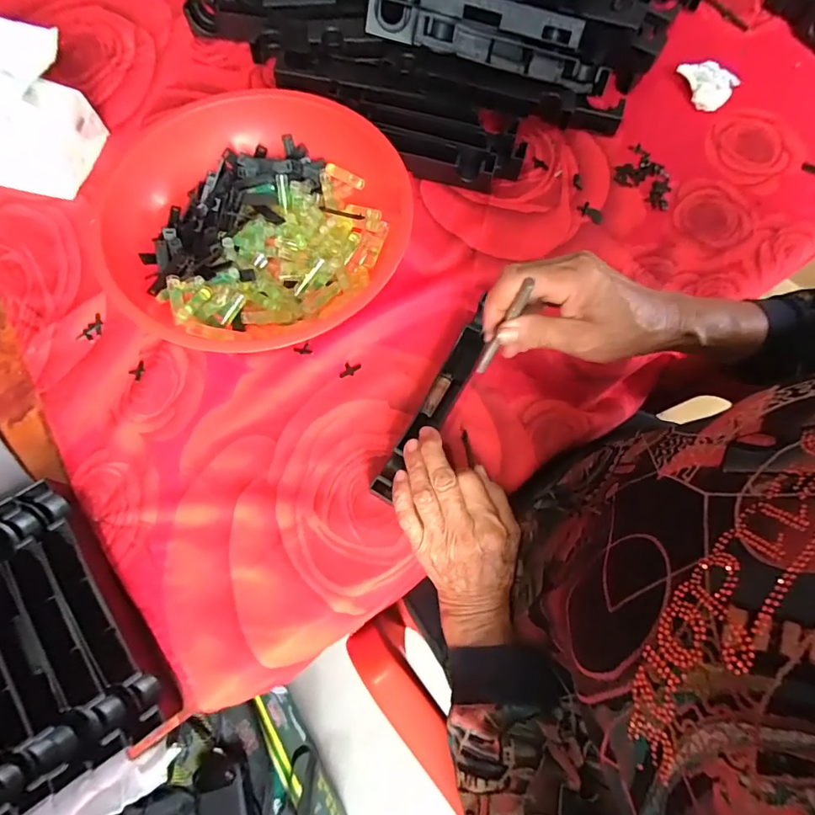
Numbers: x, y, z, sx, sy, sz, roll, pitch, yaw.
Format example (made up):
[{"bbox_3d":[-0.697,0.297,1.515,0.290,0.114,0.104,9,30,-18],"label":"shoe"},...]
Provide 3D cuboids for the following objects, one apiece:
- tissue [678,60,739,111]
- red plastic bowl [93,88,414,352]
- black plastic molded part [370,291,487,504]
[{"bbox_3d":[0.325,-0.355,0.521,0.058,0.029,0.035,40,75,11],"label":"tissue"},{"bbox_3d":[-0.124,-0.146,0.415,0.233,0.076,0.238,0,72,-1],"label":"red plastic bowl"},{"bbox_3d":[0.026,-0.009,0.394,0.022,0.027,0.189,30,70,8],"label":"black plastic molded part"}]

